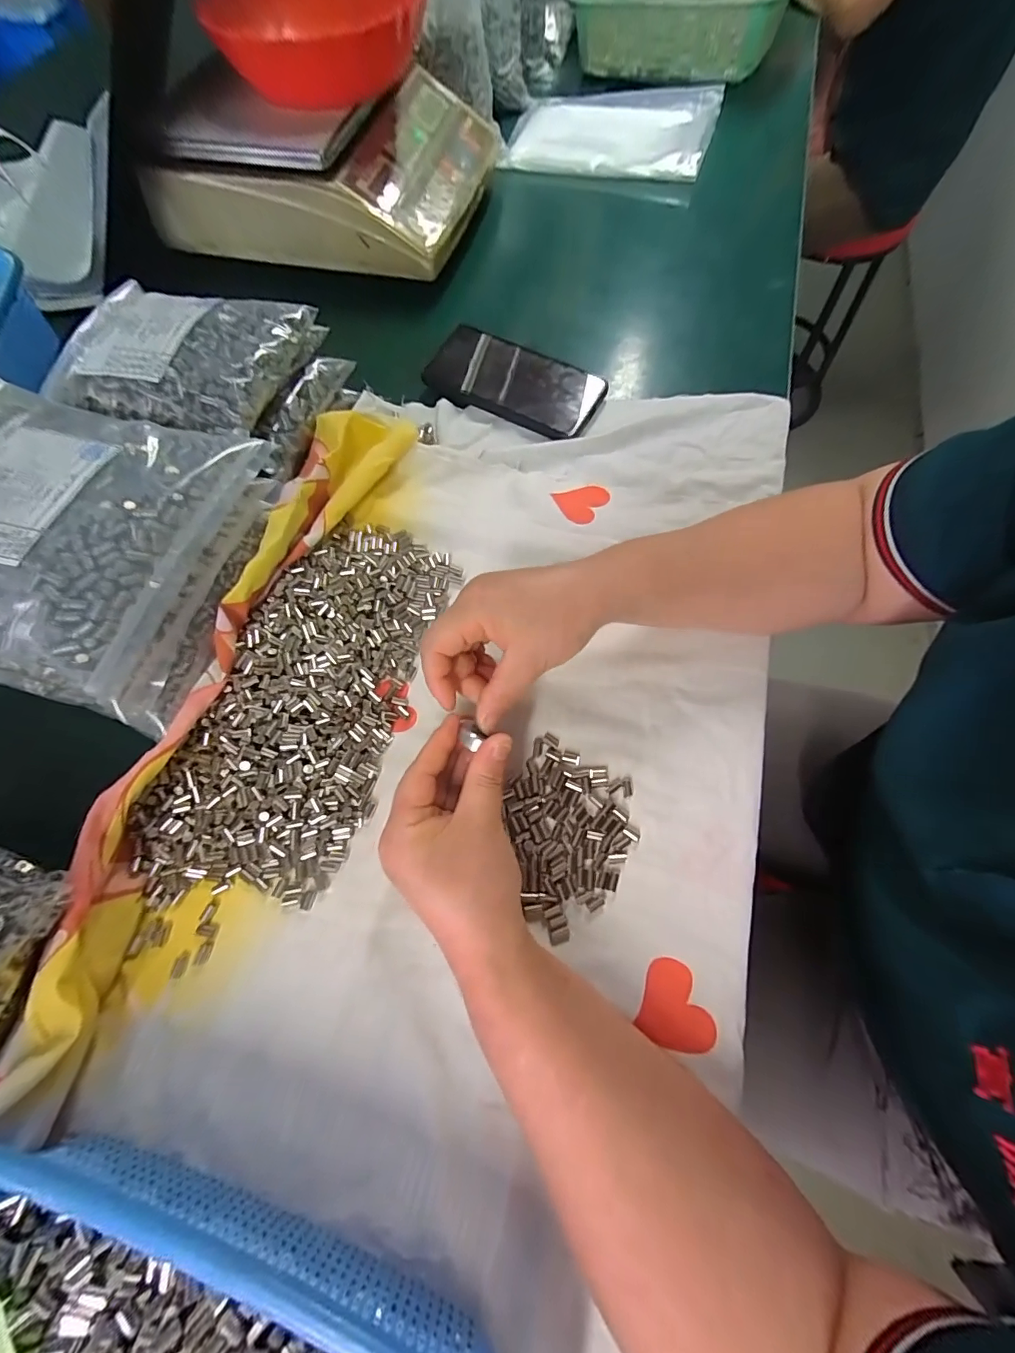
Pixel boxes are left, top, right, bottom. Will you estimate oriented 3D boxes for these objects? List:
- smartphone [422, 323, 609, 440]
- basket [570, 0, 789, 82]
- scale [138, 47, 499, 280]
[{"bbox_3d":[0.007,-0.275,0.444,0.160,0.017,0.082,25,70,12],"label":"smartphone"},{"bbox_3d":[0.243,-0.943,0.662,0.300,0.090,0.201,24,71,11],"label":"basket"},{"bbox_3d":[-0.195,-0.576,0.522,0.323,0.088,0.255,11,68,7],"label":"scale"}]

